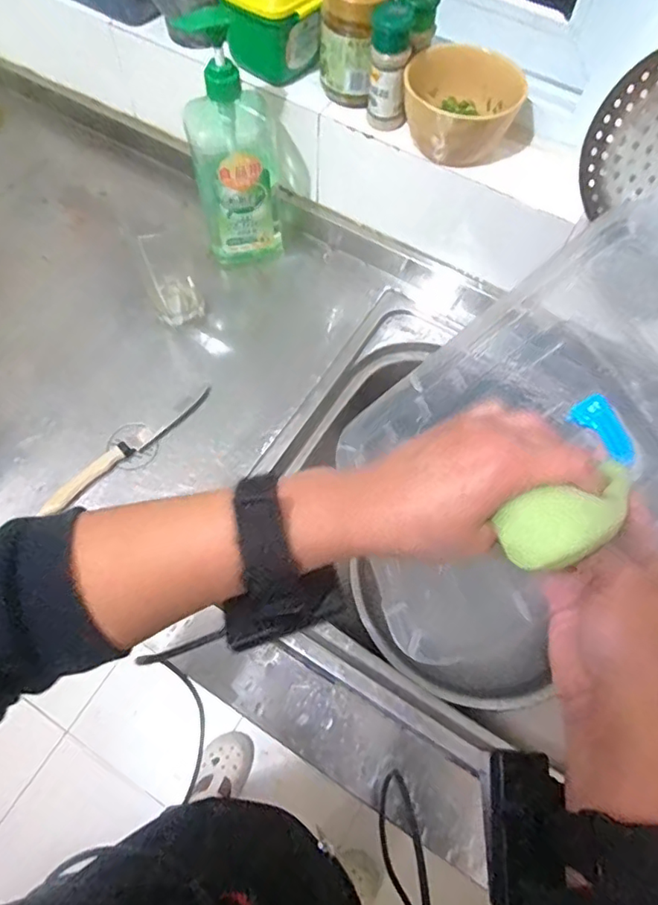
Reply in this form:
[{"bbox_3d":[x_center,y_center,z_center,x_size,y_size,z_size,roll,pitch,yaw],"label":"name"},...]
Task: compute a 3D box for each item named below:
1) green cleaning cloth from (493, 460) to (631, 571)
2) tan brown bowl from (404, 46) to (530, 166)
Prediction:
[{"bbox_3d":[0.124,0.028,0.268,0.083,0.024,0.035,-24,67,-16],"label":"green cleaning cloth"},{"bbox_3d":[0.132,-0.347,0.552,0.110,0.067,0.100,1,66,-2],"label":"tan brown bowl"}]

